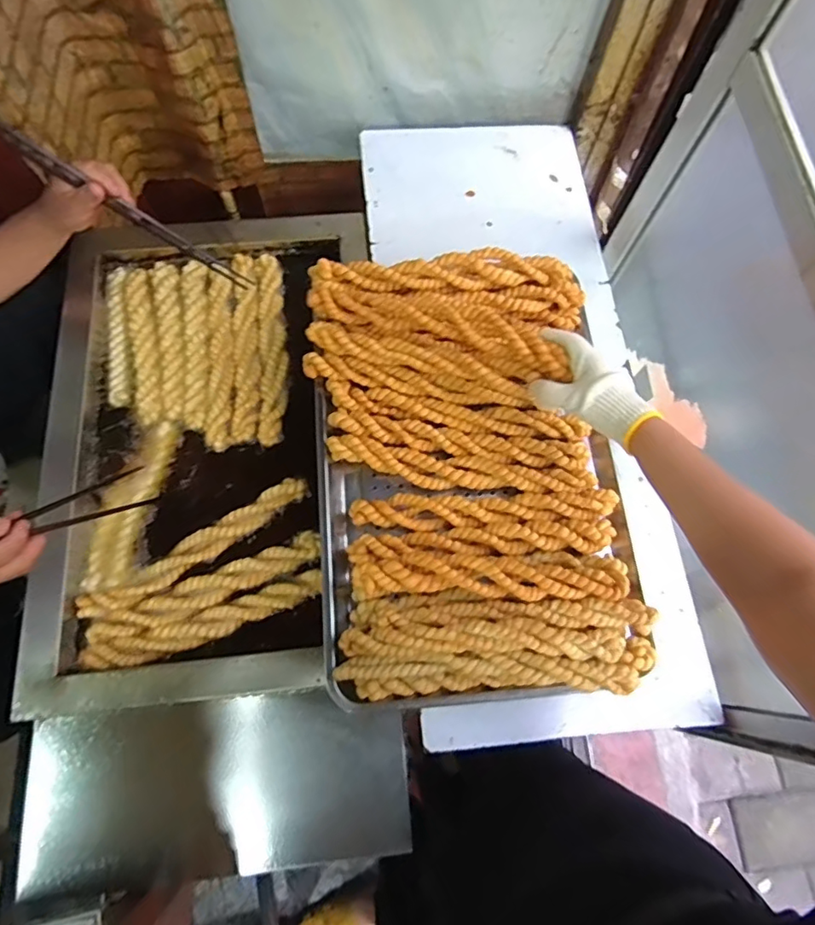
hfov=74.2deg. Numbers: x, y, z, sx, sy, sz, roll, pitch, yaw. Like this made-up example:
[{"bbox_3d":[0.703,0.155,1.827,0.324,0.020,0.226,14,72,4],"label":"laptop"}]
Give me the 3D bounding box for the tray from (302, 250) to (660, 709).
[{"bbox_3d":[0.078,-0.003,0.661,0.368,0.118,0.529,-3,71,-3],"label":"tray"}]

